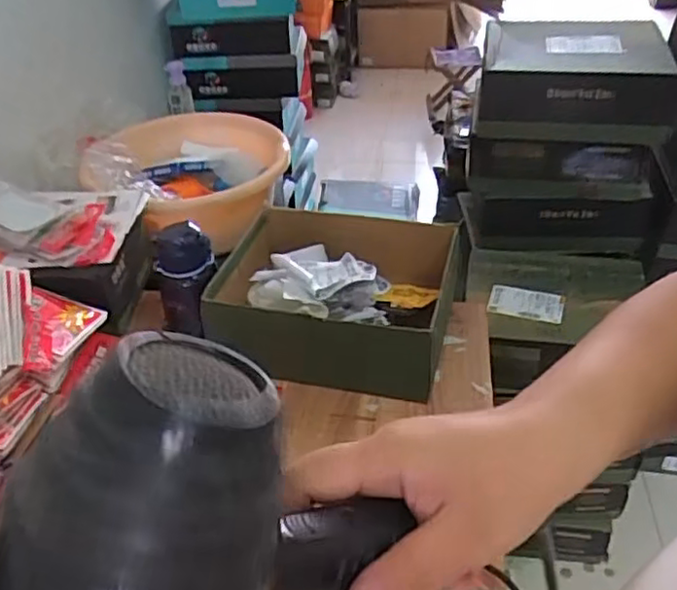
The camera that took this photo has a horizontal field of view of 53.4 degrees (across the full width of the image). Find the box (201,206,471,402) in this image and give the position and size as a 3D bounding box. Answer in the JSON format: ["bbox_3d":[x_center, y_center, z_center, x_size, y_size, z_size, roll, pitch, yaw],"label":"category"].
[{"bbox_3d":[0.000,-0.011,1.009,0.347,0.143,0.298,6,38,11],"label":"box"}]

